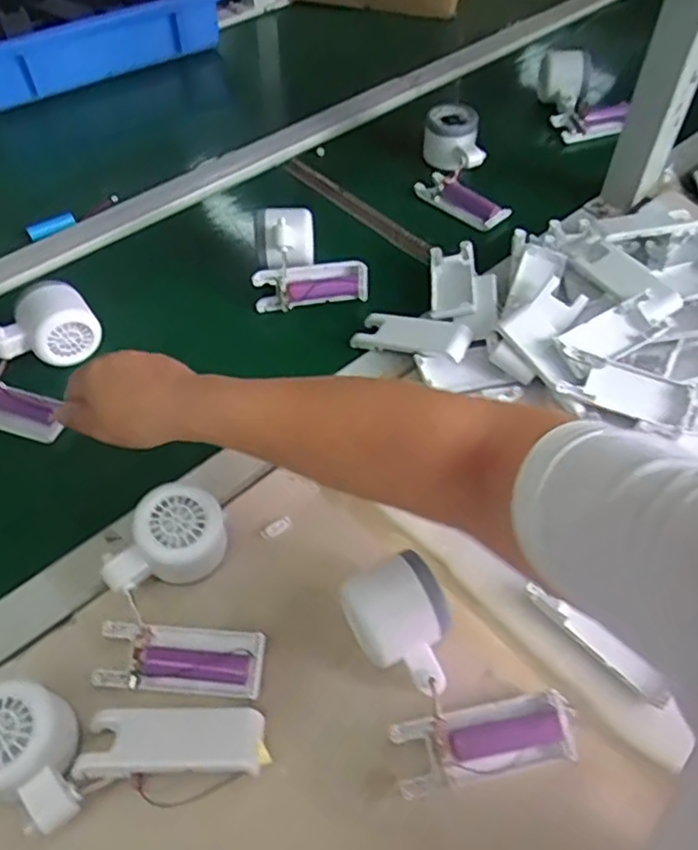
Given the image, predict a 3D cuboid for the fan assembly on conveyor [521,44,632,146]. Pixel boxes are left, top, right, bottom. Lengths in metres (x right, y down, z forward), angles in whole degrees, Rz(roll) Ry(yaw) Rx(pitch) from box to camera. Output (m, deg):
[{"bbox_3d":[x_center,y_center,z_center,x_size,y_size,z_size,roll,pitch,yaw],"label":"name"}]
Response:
[{"bbox_3d":[0.277,-0.407,0.795,0.055,0.075,0.162,-31,72,-22],"label":"fan assembly on conveyor"}]

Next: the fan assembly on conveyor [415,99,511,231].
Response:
[{"bbox_3d":[0.117,-0.282,0.725,0.078,0.050,0.159,-6,68,-5],"label":"fan assembly on conveyor"}]

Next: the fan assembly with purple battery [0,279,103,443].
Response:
[{"bbox_3d":[-0.266,-0.060,0.551,0.095,0.049,0.127,15,55,10],"label":"fan assembly with purple battery"}]

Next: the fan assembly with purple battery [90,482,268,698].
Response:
[{"bbox_3d":[-0.105,0.106,0.427,0.107,0.051,0.124,3,53,4],"label":"fan assembly with purple battery"}]

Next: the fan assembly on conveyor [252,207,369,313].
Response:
[{"bbox_3d":[-0.042,-0.158,0.618,0.102,0.069,0.080,-13,54,-8],"label":"fan assembly on conveyor"}]

